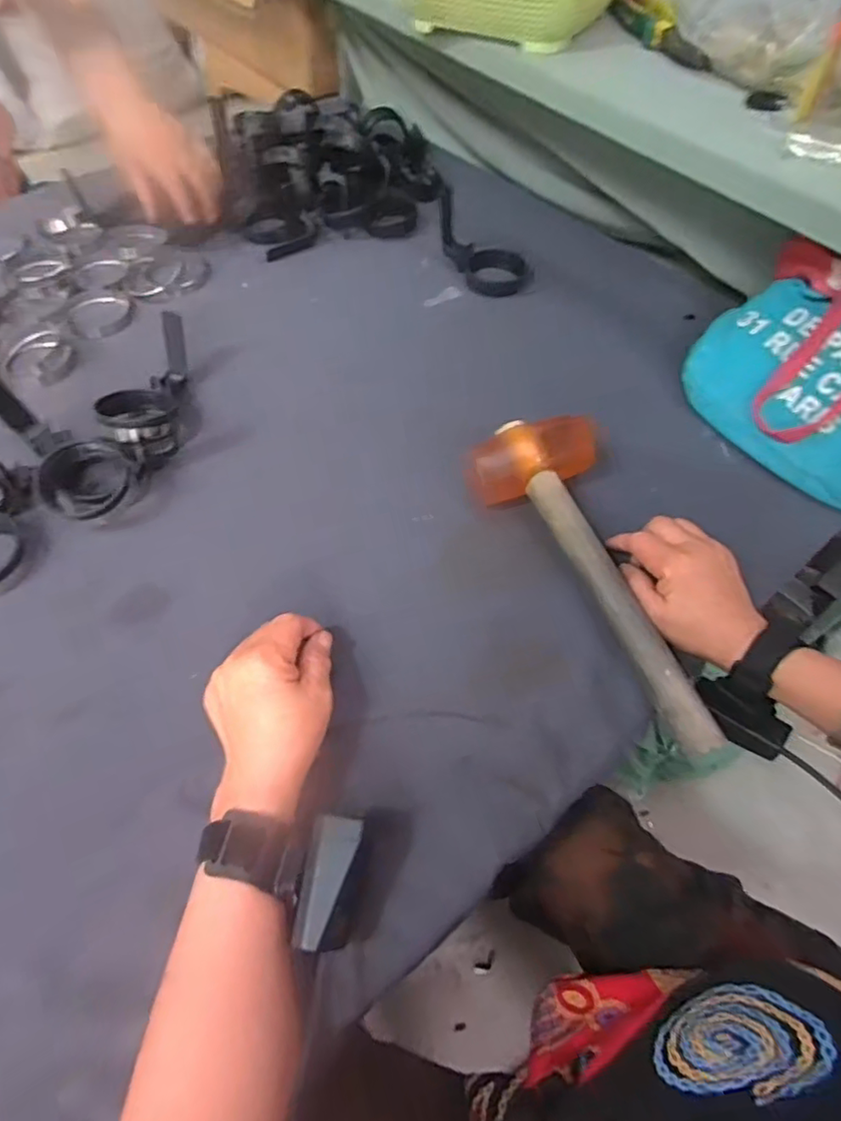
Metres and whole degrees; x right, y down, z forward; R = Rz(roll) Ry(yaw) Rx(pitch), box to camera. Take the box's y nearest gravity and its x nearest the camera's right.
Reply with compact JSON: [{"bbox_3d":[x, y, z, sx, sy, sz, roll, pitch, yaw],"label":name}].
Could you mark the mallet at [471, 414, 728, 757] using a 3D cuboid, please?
[{"bbox_3d":[0.137,0.006,0.468,0.099,0.045,0.289,-19,65,-13],"label":"mallet"}]

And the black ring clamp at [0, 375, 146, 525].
[{"bbox_3d":[-0.284,-0.092,0.491,0.075,0.115,0.088,-33,63,-21],"label":"black ring clamp"}]

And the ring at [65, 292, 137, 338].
[{"bbox_3d":[-0.353,-0.273,0.672,0.070,0.011,0.070,1,57,-1],"label":"ring"}]

